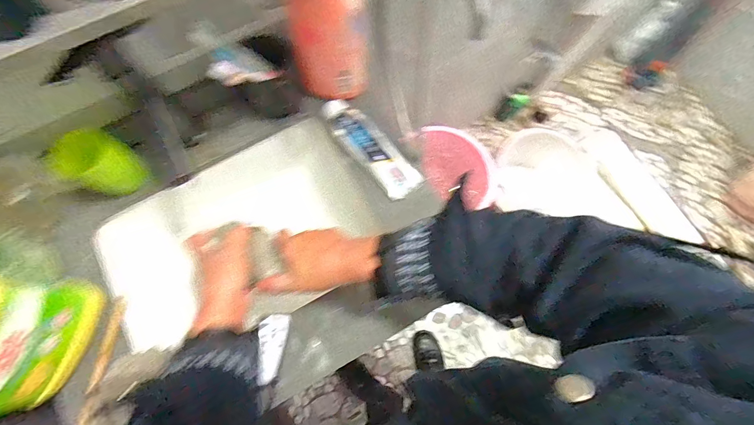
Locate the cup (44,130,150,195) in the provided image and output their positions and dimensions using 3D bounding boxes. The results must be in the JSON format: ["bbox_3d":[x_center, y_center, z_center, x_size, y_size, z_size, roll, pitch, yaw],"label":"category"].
[{"bbox_3d":[-0.410,-0.073,0.511,0.070,0.106,0.077,0,74,0],"label":"cup"}]

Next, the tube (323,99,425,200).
[{"bbox_3d":[-0.011,-0.105,0.541,0.059,0.024,0.187,-40,77,-10],"label":"tube"}]

